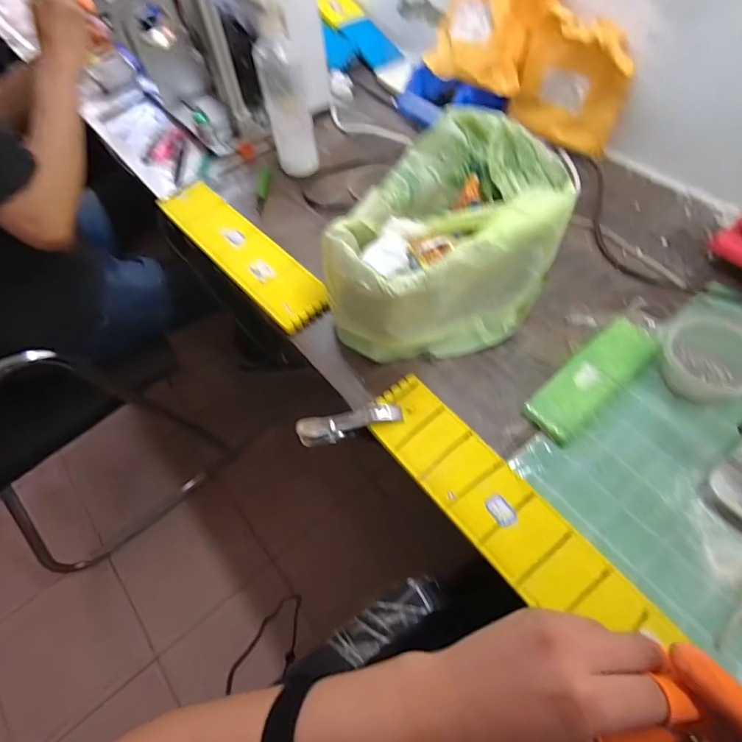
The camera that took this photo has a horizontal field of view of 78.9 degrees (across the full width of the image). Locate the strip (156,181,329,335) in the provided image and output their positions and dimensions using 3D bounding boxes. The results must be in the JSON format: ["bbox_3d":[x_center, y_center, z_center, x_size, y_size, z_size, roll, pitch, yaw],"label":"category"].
[{"bbox_3d":[-0.188,-0.176,0.649,0.083,0.019,0.335,-40,64,-19],"label":"strip"}]

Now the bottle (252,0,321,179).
[{"bbox_3d":[-0.124,-0.417,0.662,0.072,0.257,0.060,-14,58,-4],"label":"bottle"}]

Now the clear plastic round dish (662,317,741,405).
[{"bbox_3d":[0.368,-0.016,0.482,0.101,0.037,0.098,-36,63,-17],"label":"clear plastic round dish"}]

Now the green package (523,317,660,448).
[{"bbox_3d":[0.249,0.006,0.505,0.181,0.017,0.060,-37,63,-17],"label":"green package"}]

